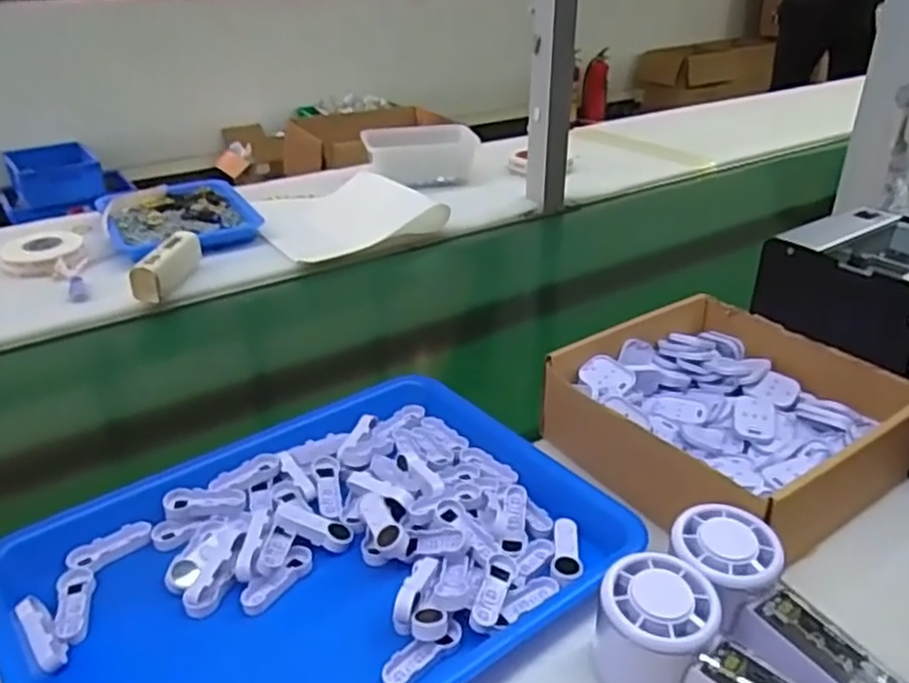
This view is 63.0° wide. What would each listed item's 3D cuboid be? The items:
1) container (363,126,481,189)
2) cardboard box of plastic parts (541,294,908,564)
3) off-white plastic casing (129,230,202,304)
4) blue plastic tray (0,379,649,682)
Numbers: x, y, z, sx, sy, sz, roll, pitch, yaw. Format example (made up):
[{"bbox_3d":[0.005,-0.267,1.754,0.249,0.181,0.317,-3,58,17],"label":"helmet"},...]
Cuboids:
[{"bbox_3d":[-0.046,-0.282,1.132,0.177,0.062,0.090,-6,29,-10],"label":"container"},{"bbox_3d":[0.198,0.052,0.542,0.193,0.064,0.195,-19,34,-30],"label":"cardboard box of plastic parts"},{"bbox_3d":[-0.310,-0.084,0.811,0.033,0.043,0.102,6,30,11],"label":"off-white plastic casing"},{"bbox_3d":[-0.078,0.134,0.456,0.337,0.039,0.249,-20,34,-31],"label":"blue plastic tray"}]

